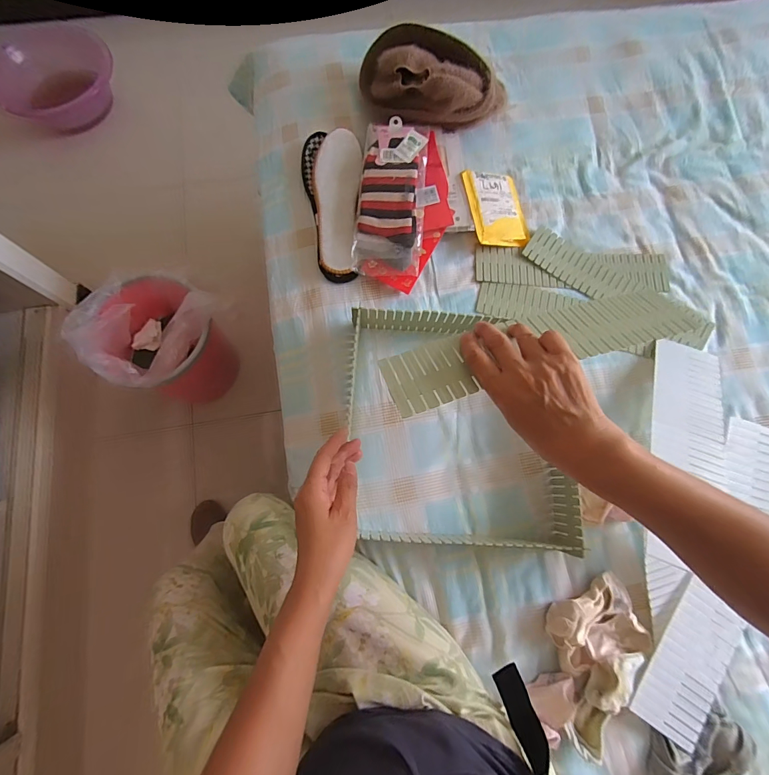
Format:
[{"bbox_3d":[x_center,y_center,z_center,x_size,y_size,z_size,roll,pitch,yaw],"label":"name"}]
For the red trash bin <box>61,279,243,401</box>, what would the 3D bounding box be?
[{"bbox_3d":[-0.514,-0.102,0.909,0.267,0.313,0.244,1,75,-2],"label":"red trash bin"}]

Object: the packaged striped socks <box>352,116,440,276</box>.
[{"bbox_3d":[0.018,-0.302,0.595,0.115,0.028,0.251,3,84,5],"label":"packaged striped socks"}]

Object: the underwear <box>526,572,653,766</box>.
[{"bbox_3d":[0.262,0.347,0.479,0.125,0.054,0.213,34,79,5],"label":"underwear"}]

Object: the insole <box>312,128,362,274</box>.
[{"bbox_3d":[-0.078,-0.302,0.610,0.075,0.016,0.246,1,80,2],"label":"insole"}]

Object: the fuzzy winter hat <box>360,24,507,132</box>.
[{"bbox_3d":[0.074,-0.493,0.634,0.241,0.109,0.127,16,78,1],"label":"fuzzy winter hat"}]

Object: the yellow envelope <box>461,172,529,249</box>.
[{"bbox_3d":[0.187,-0.298,0.631,0.103,0.011,0.132,-8,83,-22],"label":"yellow envelope"}]

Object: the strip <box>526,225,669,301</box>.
[{"bbox_3d":[0.350,-0.199,0.632,0.232,0.011,0.098,13,80,2],"label":"strip"}]

